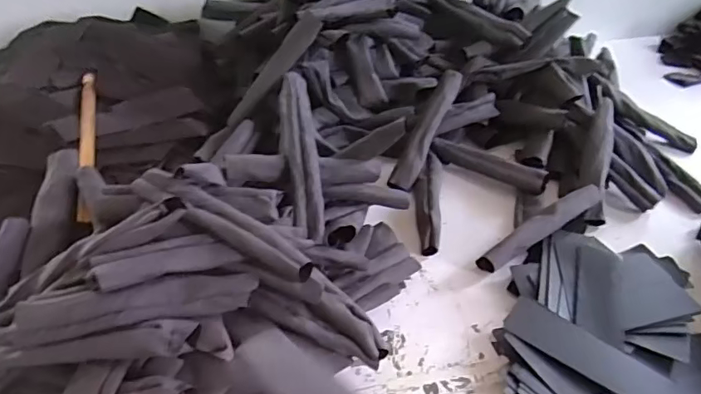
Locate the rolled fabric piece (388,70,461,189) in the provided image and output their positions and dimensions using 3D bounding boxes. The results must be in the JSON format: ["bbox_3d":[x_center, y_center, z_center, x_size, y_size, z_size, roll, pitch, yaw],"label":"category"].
[{"bbox_3d":[0.104,-0.091,0.707,0.033,0.021,0.187,22,77,23],"label":"rolled fabric piece"}]

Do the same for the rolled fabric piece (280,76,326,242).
[{"bbox_3d":[-0.052,-0.043,0.553,0.035,0.019,0.179,-7,81,-9],"label":"rolled fabric piece"}]

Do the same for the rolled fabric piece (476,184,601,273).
[{"bbox_3d":[0.228,0.031,0.602,0.192,0.021,0.024,-24,47,-28],"label":"rolled fabric piece"}]

